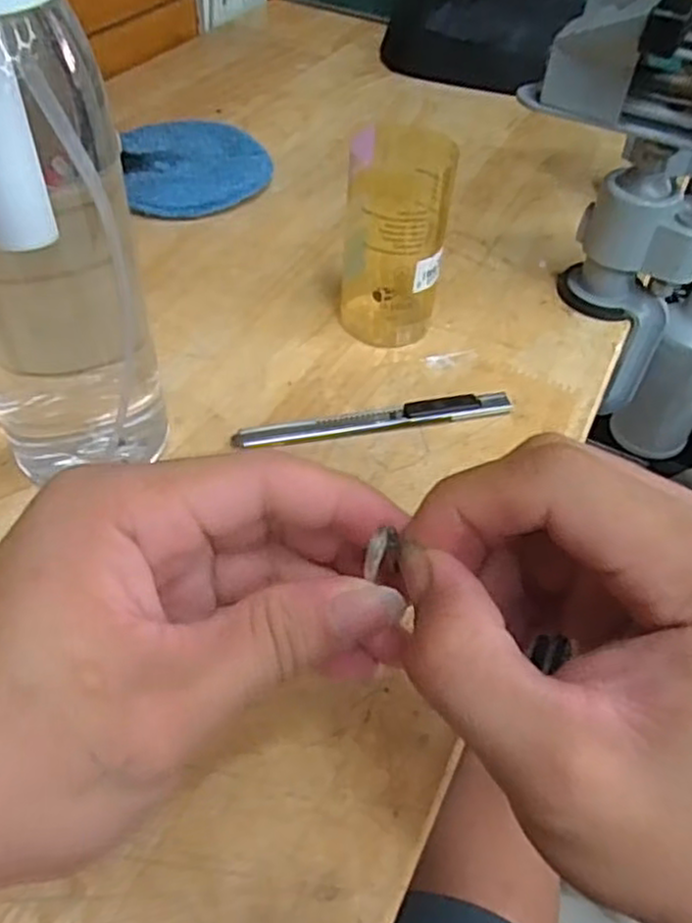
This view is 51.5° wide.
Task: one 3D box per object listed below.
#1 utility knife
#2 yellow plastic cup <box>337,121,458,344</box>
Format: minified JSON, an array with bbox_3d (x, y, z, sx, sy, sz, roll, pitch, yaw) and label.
[{"bbox_3d":[0.015,-0.020,0.341,0.134,0.009,0.012,-7,49,-11],"label":"utility knife"},{"bbox_3d":[0.024,-0.114,0.366,0.053,0.096,0.061,9,48,3],"label":"yellow plastic cup"}]

